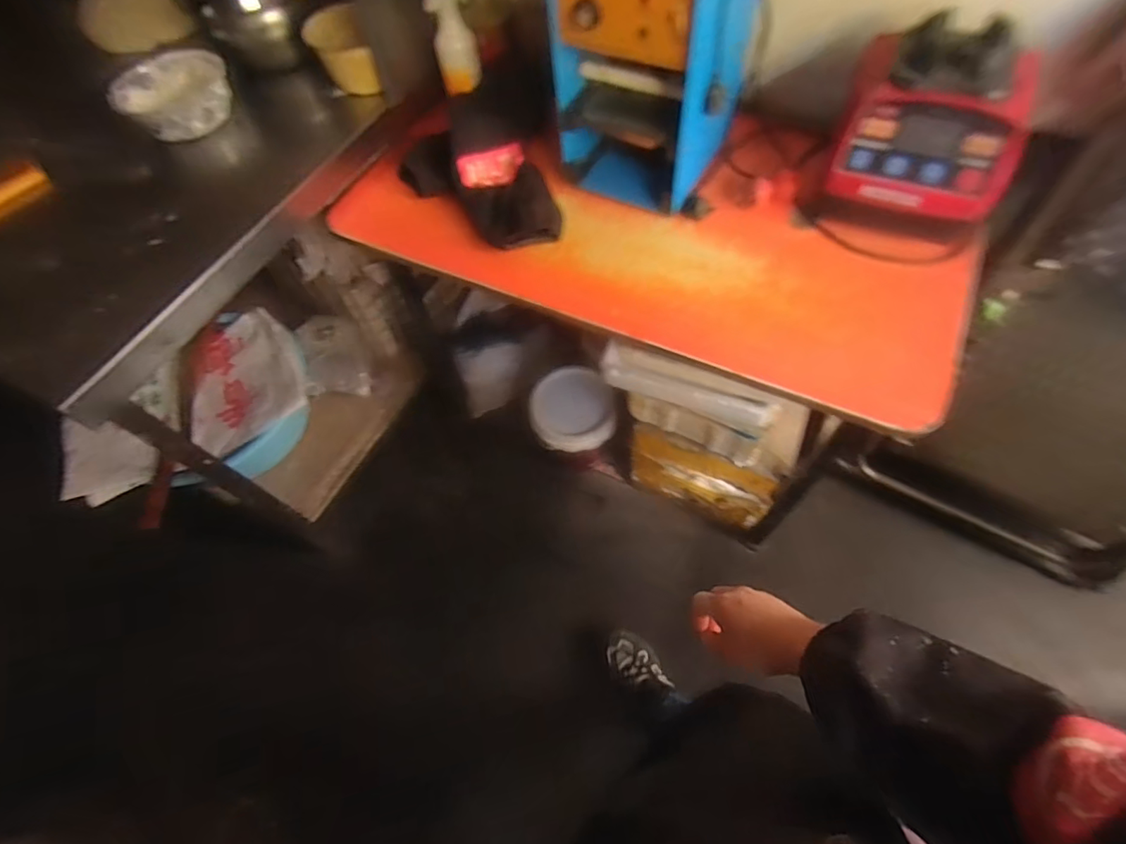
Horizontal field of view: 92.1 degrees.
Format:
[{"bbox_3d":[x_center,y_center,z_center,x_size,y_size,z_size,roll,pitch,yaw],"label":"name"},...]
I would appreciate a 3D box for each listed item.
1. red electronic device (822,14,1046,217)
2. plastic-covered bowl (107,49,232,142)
[{"bbox_3d":[0.515,-0.428,0.747,0.206,0.153,0.221,21,61,16],"label":"red electronic device"},{"bbox_3d":[-0.749,-0.636,1.049,0.209,0.076,0.189,-23,59,-11],"label":"plastic-covered bowl"}]

